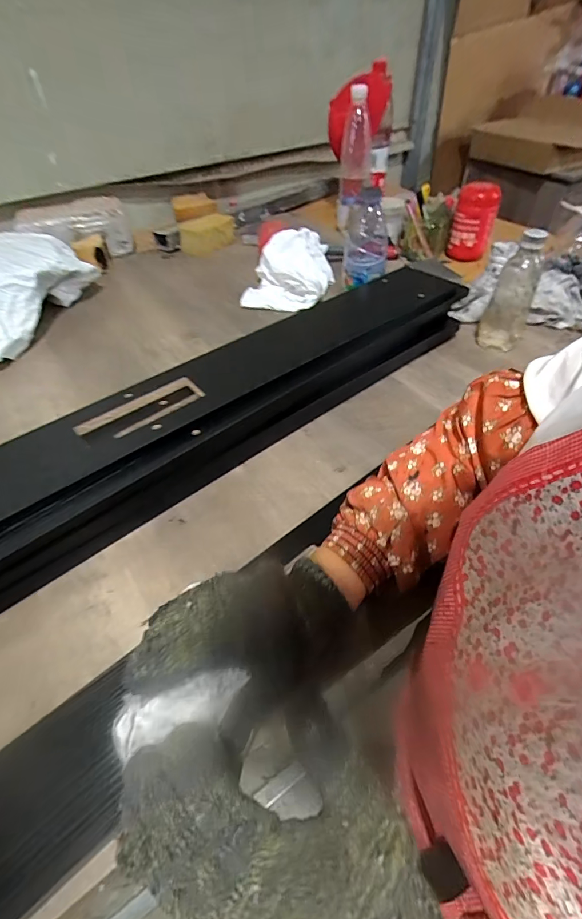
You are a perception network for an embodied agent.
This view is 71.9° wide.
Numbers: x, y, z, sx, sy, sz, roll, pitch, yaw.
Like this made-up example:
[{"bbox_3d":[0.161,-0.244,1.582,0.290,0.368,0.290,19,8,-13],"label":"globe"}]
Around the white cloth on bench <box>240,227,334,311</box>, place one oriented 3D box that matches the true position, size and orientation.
[{"bbox_3d":[0.003,-0.406,0.821,0.159,0.094,0.244,10,48,11],"label":"white cloth on bench"}]

